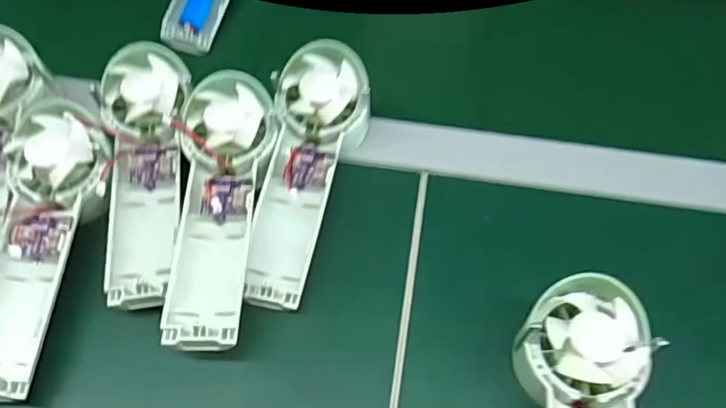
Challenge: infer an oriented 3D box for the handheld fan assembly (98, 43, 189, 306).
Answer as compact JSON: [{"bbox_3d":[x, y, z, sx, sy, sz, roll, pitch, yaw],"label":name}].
[{"bbox_3d":[-0.141,-0.022,0.356,0.053,0.028,0.175,-6,69,-3],"label":"handheld fan assembly"}]

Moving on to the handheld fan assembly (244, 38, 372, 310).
[{"bbox_3d":[-0.039,-0.021,0.364,0.064,0.039,0.176,10,74,8],"label":"handheld fan assembly"}]

